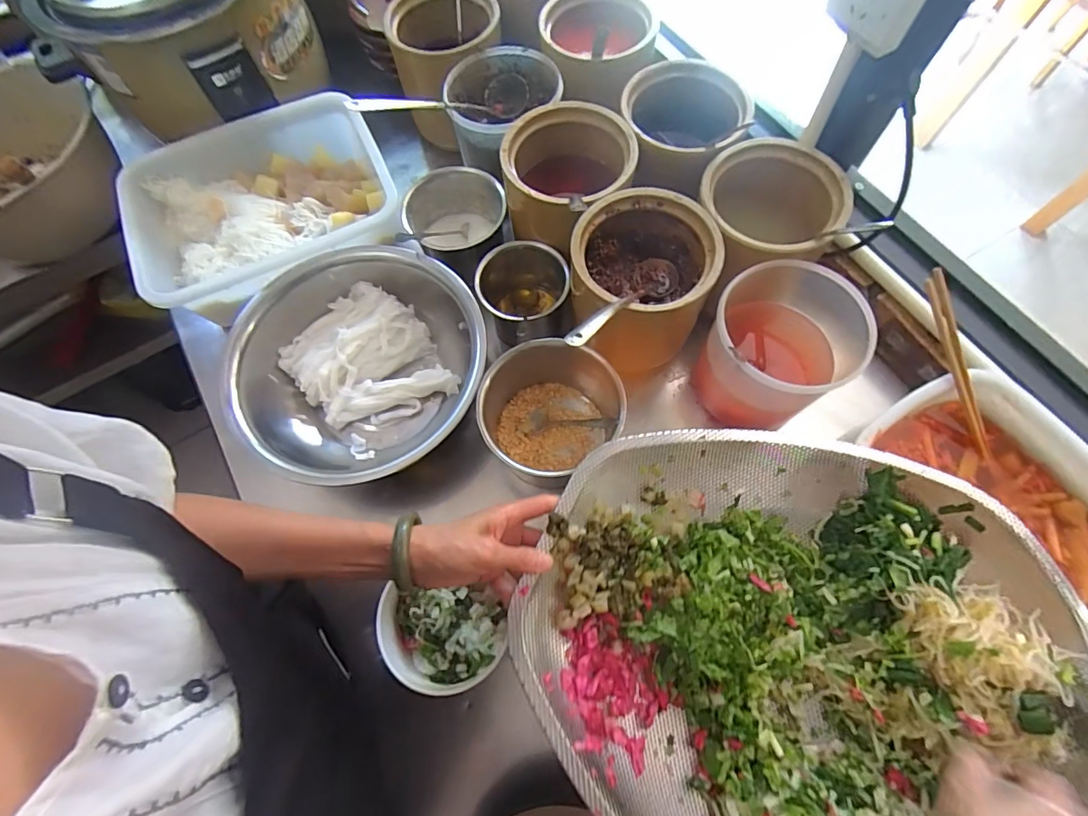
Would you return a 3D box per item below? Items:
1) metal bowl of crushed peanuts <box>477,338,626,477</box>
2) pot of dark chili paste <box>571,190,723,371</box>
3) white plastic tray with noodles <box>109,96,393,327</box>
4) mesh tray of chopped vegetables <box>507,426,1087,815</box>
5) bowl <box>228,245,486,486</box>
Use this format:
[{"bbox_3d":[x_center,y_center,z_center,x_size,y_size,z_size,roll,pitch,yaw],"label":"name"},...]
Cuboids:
[{"bbox_3d":[0.011,0.008,0.578,0.154,0.128,0.169,-1,68,3],"label":"metal bowl of crushed peanuts"},{"bbox_3d":[0.116,-0.148,0.594,0.149,0.152,0.152,-1,68,3],"label":"pot of dark chili paste"},{"bbox_3d":[-0.381,-0.270,0.680,0.340,0.081,0.267,-26,69,-7],"label":"white plastic tray with noodles"},{"bbox_3d":[0.199,0.210,0.418,0.424,0.073,0.380,22,71,11],"label":"mesh tray of chopped vegetables"},{"bbox_3d":[-0.220,-0.055,0.620,0.277,0.109,0.268,-1,68,3],"label":"bowl"}]

